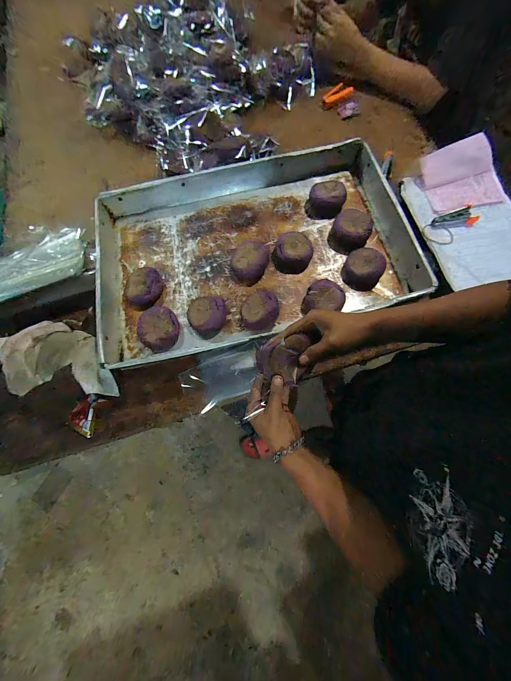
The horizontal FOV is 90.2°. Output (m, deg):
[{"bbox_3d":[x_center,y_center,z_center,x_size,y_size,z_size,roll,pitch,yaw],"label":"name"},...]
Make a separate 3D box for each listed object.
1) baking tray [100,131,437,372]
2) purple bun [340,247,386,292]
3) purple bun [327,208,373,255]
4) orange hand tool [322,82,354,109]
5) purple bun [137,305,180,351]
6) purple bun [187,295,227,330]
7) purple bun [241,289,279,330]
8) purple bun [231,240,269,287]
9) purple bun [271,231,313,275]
[{"bbox_3d":[-0.014,-0.195,0.541,0.641,0.066,0.411,-13,74,-1],"label":"baking tray"},{"bbox_3d":[0.226,-0.153,0.534,0.073,0.048,0.082,19,75,8],"label":"purple bun"},{"bbox_3d":[0.210,-0.244,0.564,0.079,0.040,0.099,26,76,9],"label":"purple bun"},{"bbox_3d":[0.243,-0.748,0.778,0.119,0.009,0.056,-43,75,-11],"label":"orange hand tool"},{"bbox_3d":[-0.187,-0.022,0.501,0.075,0.040,0.083,7,74,4],"label":"purple bun"},{"bbox_3d":[-0.097,-0.053,0.514,0.076,0.034,0.069,3,74,3],"label":"purple bun"},{"bbox_3d":[0.010,-0.062,0.513,0.083,0.043,0.078,-1,74,2],"label":"purple bun"},{"bbox_3d":[-0.015,-0.166,0.547,0.074,0.038,0.091,27,77,10],"label":"purple bun"},{"bbox_3d":[0.081,-0.191,0.554,0.080,0.036,0.087,-1,74,2],"label":"purple bun"}]

